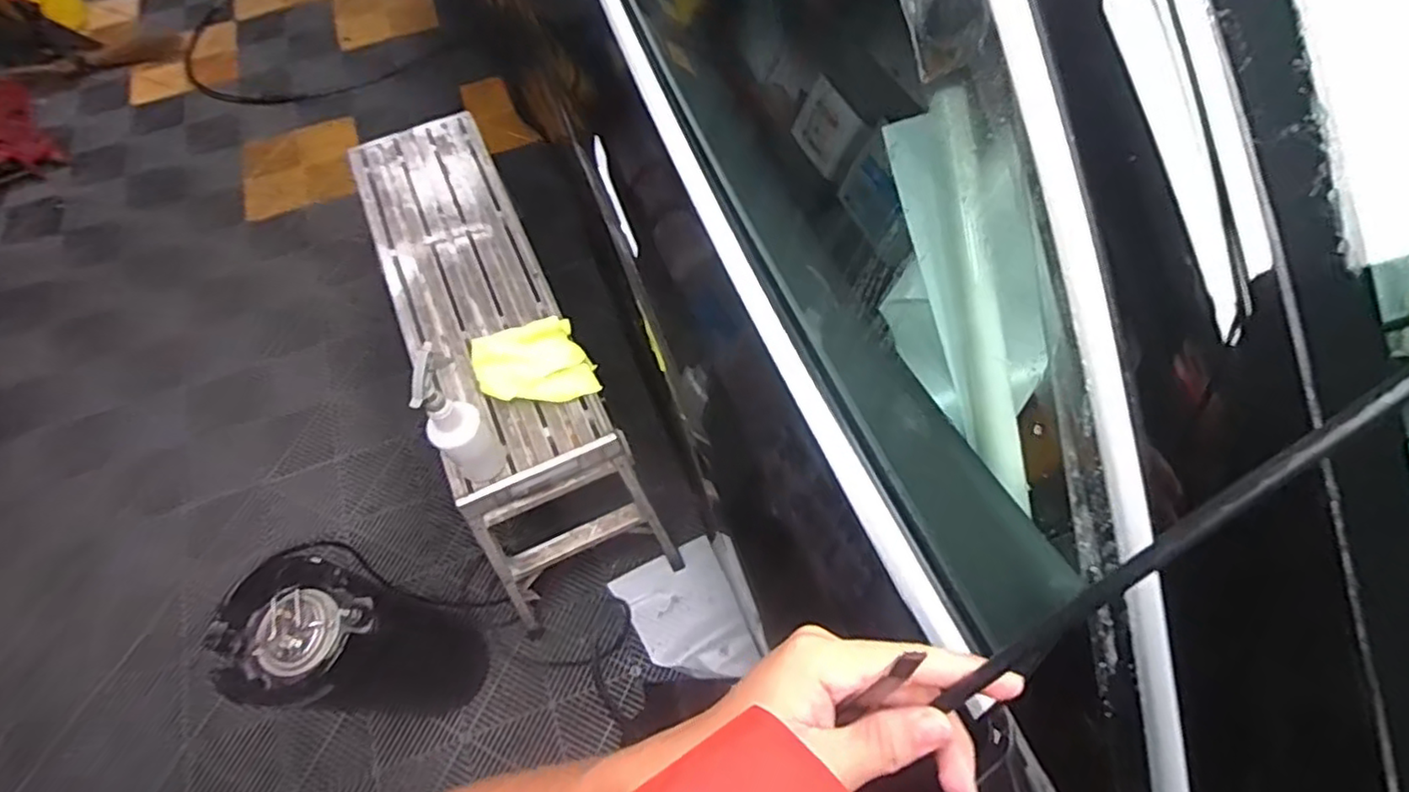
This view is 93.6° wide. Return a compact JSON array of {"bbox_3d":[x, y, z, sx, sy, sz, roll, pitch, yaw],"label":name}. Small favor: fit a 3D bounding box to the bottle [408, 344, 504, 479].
[{"bbox_3d":[-0.413,0.039,1.086,0.097,0.310,0.079,-39,68,-16],"label":"bottle"}]

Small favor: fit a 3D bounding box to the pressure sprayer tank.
[{"bbox_3d":[-0.635,0.502,1.298,0.197,0.636,0.233,11,64,7],"label":"pressure sprayer tank"}]

